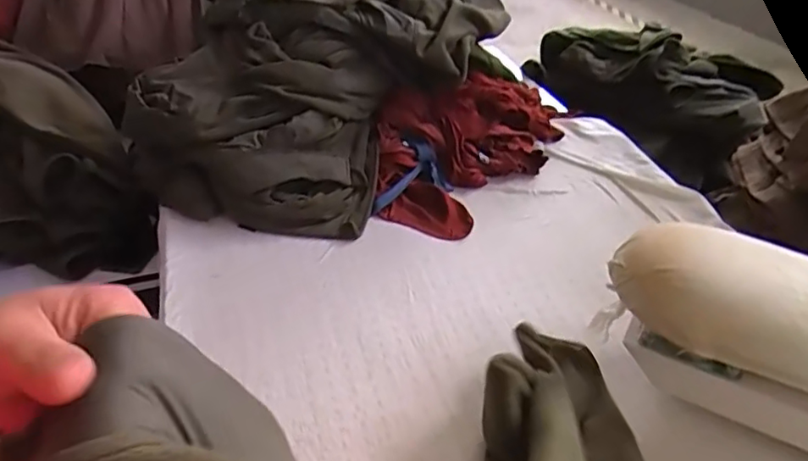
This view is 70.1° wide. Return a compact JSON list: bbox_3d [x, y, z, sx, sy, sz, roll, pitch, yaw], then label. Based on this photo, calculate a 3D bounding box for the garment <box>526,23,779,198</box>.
[{"bbox_3d":[0.661,-0.404,1.581,0.370,0.237,0.677,-25,44,-28],"label":"garment"}]

